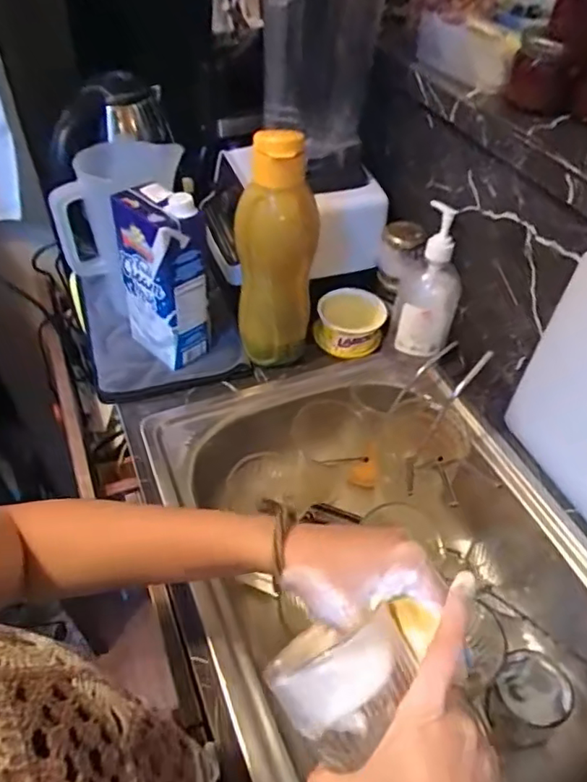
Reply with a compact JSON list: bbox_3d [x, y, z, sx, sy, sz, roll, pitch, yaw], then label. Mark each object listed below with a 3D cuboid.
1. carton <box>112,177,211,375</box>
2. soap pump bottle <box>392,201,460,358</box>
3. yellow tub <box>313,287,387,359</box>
[{"bbox_3d":[-0.146,-0.126,0.643,0.070,0.190,0.081,-33,57,-29],"label":"carton"},{"bbox_3d":[0.167,-0.127,0.681,0.072,0.165,0.083,12,49,9],"label":"soap pump bottle"},{"bbox_3d":[0.073,-0.090,0.742,0.085,0.052,0.076,7,47,3],"label":"yellow tub"}]

